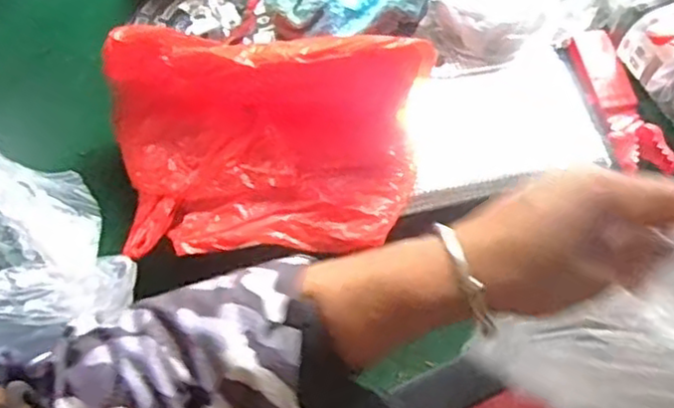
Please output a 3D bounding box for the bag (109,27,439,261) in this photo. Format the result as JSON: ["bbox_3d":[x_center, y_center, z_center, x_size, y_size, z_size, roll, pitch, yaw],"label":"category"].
[{"bbox_3d":[-0.069,-0.050,0.568,0.260,0.090,0.169,5,64,5],"label":"bag"}]

